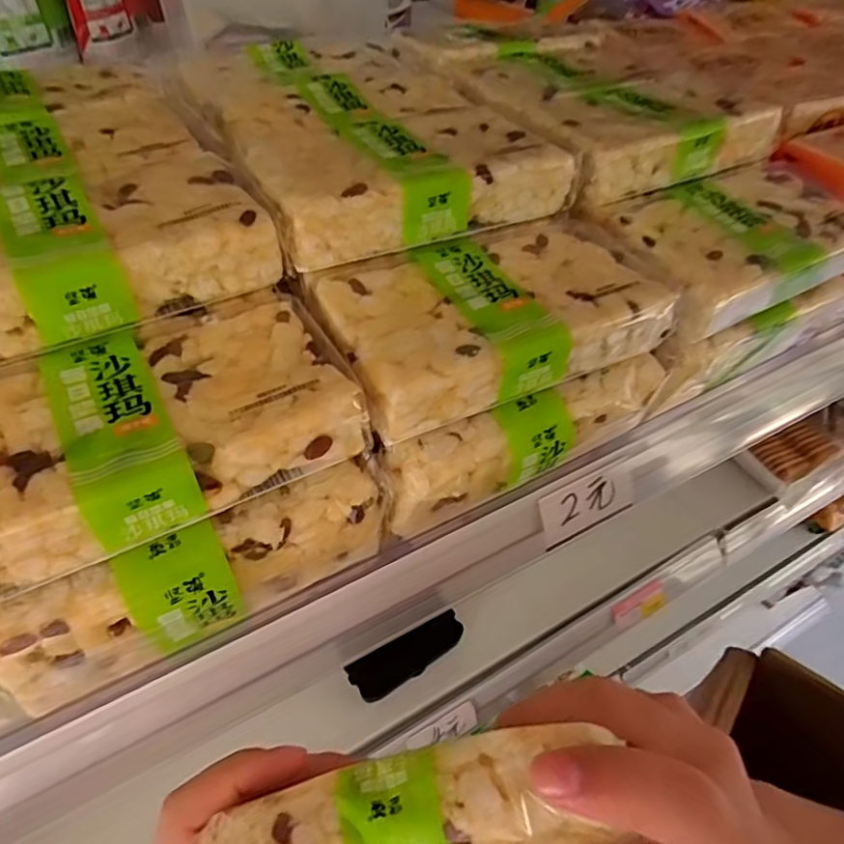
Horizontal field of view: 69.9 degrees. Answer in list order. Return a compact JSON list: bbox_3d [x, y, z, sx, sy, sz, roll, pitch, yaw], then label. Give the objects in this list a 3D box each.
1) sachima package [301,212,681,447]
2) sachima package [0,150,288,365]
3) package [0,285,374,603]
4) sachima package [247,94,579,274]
[{"bbox_3d":[0.034,-0.053,0.283,0.156,0.029,0.087,-20,50,-21],"label":"sachima package"},{"bbox_3d":[-0.150,-0.080,0.257,0.152,0.033,0.114,-20,51,-21],"label":"sachima package"},{"bbox_3d":[-0.106,0.000,0.227,0.151,0.029,0.088,-21,51,-22],"label":"package"},{"bbox_3d":[-0.016,-0.135,0.314,0.150,0.030,0.112,-20,51,-21],"label":"sachima package"}]

